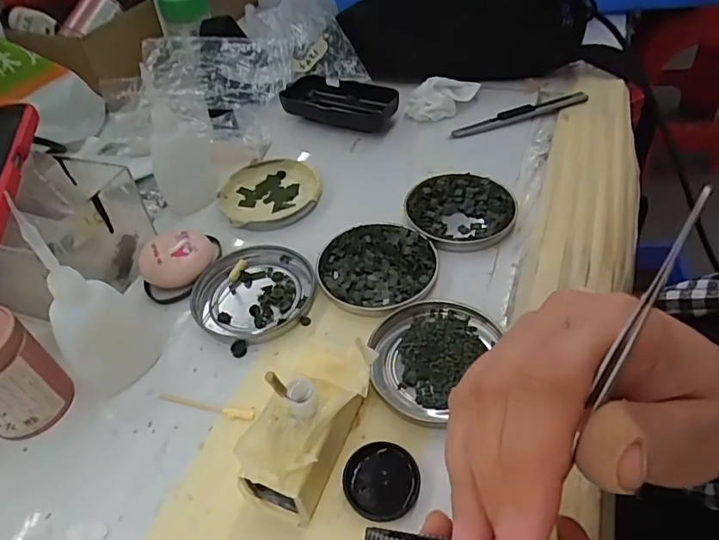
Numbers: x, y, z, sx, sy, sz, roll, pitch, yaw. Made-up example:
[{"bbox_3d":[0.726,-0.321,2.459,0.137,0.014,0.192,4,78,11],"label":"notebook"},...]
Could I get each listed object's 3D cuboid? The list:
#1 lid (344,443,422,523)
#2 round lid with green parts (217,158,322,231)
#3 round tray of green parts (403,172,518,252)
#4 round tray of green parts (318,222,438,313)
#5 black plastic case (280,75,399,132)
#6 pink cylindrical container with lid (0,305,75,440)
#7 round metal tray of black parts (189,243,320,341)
[{"bbox_3d":[0.010,0.101,0.248,0.035,0.006,0.034,-3,46,4],"label":"lid"},{"bbox_3d":[-0.073,-0.062,0.415,0.076,0.012,0.086,-26,49,-17],"label":"round lid with green parts"},{"bbox_3d":[0.073,-0.044,0.377,0.076,0.009,0.075,-3,46,4],"label":"round tray of green parts"},{"bbox_3d":[0.012,-0.004,0.345,0.077,0.009,0.073,-3,46,4],"label":"round tray of green parts"},{"bbox_3d":[-0.022,-0.155,0.486,0.112,0.026,0.053,17,50,21],"label":"black plastic case"},{"bbox_3d":[-0.189,0.055,0.276,0.041,0.063,0.043,-3,46,4],"label":"pink cylindrical container with lid"},{"bbox_3d":[-0.070,0.014,0.340,0.075,0.008,0.077,-3,46,4],"label":"round metal tray of black parts"}]

